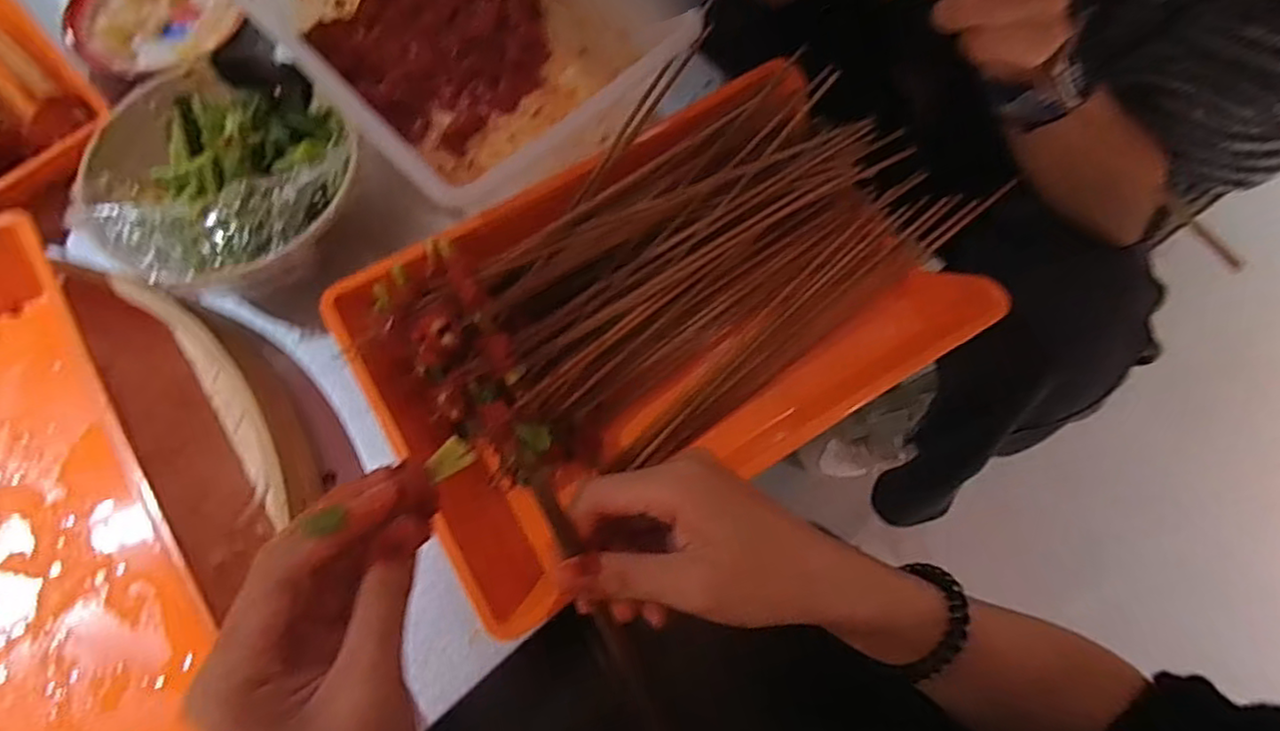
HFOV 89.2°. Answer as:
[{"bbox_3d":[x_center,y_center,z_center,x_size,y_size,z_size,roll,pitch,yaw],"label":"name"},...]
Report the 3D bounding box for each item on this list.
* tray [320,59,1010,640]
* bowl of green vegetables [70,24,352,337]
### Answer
[{"bbox_3d":[0.021,-0.045,0.433,0.397,0.095,0.253,-31,73,-10],"label":"tray"},{"bbox_3d":[-0.291,-0.132,0.476,0.168,0.078,0.181,0,70,0],"label":"bowl of green vegetables"}]

